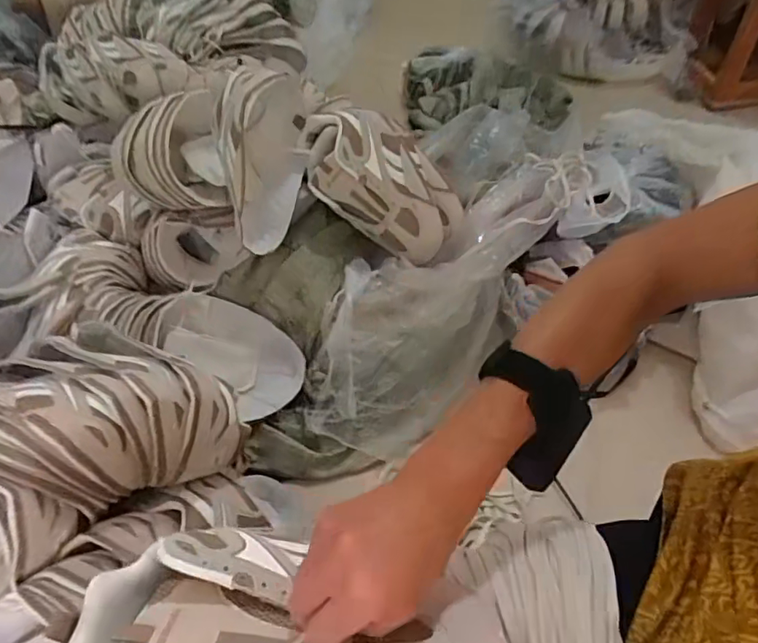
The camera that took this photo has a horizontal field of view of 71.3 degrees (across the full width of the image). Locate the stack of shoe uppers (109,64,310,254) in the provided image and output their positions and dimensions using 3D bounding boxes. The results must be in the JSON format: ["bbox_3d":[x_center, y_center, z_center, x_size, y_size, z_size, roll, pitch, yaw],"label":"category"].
[{"bbox_3d":[-0.256,-0.260,0.807,0.255,0.193,0.185,12,52,15],"label":"stack of shoe uppers"}]

